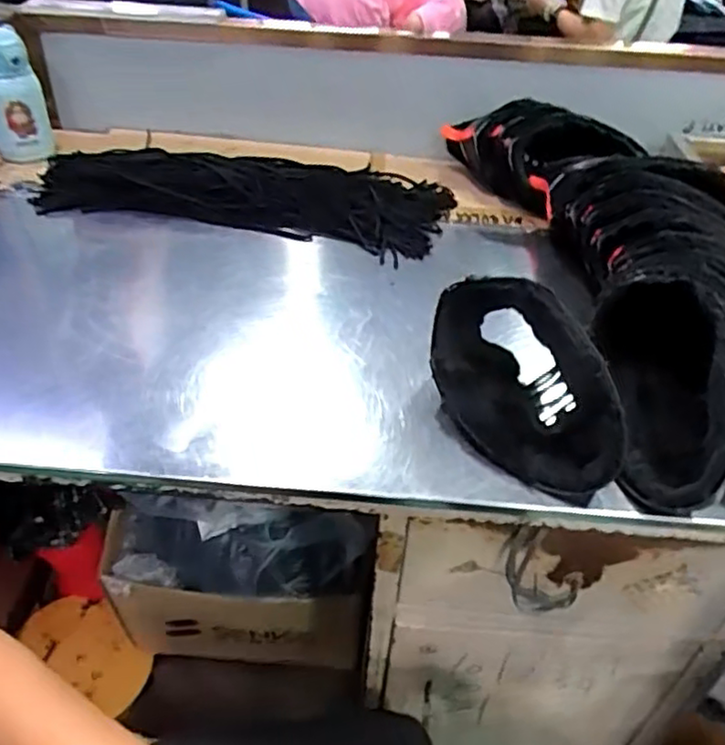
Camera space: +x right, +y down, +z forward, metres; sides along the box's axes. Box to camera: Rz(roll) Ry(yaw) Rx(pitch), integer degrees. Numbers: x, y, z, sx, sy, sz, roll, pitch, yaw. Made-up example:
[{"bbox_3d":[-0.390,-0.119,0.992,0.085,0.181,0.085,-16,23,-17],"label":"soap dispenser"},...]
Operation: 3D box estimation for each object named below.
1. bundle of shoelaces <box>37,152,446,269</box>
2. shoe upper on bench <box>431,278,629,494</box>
[{"bbox_3d":[-0.171,-0.236,0.868,0.563,0.039,0.169,8,40,5],"label":"bundle of shoelaces"},{"bbox_3d":[0.130,0.008,0.561,0.107,0.118,0.189,-9,41,-14],"label":"shoe upper on bench"}]

